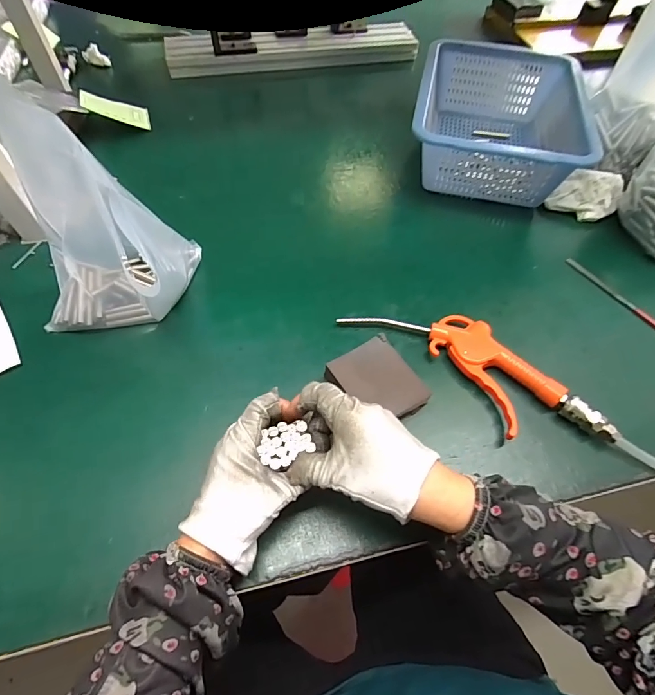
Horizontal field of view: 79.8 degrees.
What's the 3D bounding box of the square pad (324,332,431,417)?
[{"bbox_3d":[0.048,0.038,0.384,0.070,0.027,0.080,-27,63,-18],"label":"square pad"}]

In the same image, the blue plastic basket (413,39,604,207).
[{"bbox_3d":[0.242,-0.329,0.582,0.218,0.102,0.290,12,58,5],"label":"blue plastic basket"}]

